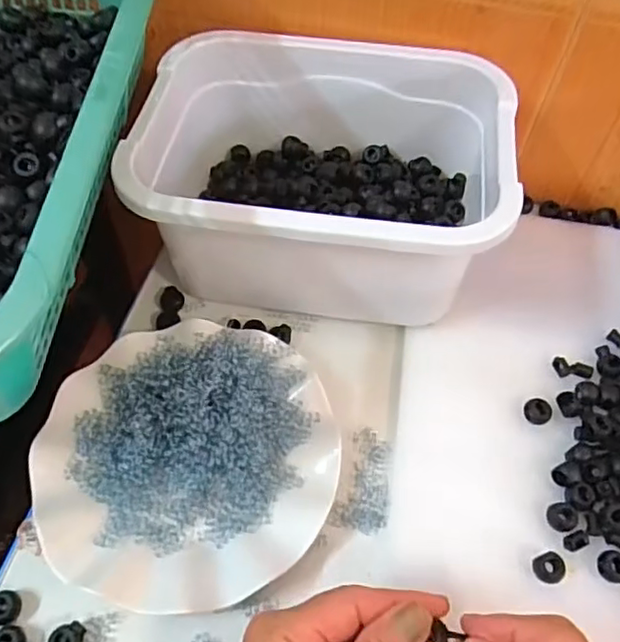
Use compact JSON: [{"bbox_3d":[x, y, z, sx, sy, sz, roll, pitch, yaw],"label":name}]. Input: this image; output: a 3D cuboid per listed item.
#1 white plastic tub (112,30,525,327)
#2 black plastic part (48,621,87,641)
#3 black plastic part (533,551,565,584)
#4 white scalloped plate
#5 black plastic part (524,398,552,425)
[{"bbox_3d":[0.008,-0.102,0.446,0.241,0.109,0.185,9,57,2],"label":"white plastic tub"},{"bbox_3d":[-0.132,0.175,0.336,0.015,0.014,0.018,3,57,-1],"label":"black plastic part"},{"bbox_3d":[0.141,0.144,0.361,0.019,0.008,0.016,-17,59,-14],"label":"black plastic part"},{"bbox_3d":[-0.075,0.080,0.384,0.177,0.028,0.177,2,57,-2],"label":"white scalloped plate"},{"bbox_3d":[0.155,0.061,0.419,0.018,0.008,0.016,39,63,20],"label":"black plastic part"}]

